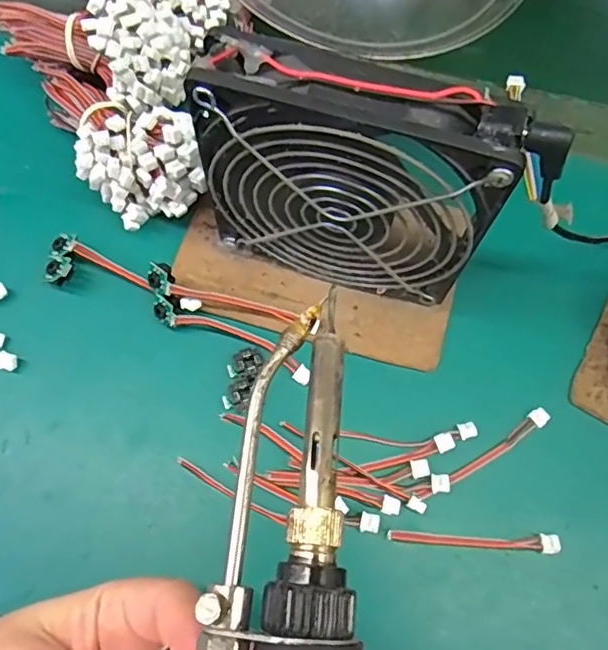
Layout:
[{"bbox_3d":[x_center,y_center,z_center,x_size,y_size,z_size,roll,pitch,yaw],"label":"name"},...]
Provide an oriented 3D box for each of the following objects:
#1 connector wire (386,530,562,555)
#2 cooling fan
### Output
[{"bbox_3d":[0.076,0.097,0.256,0.076,0.005,0.008,3,70,0],"label":"connector wire"},{"bbox_3d":[0.022,-0.054,0.243,0.124,0.127,0.031,17,71,5],"label":"cooling fan"}]

